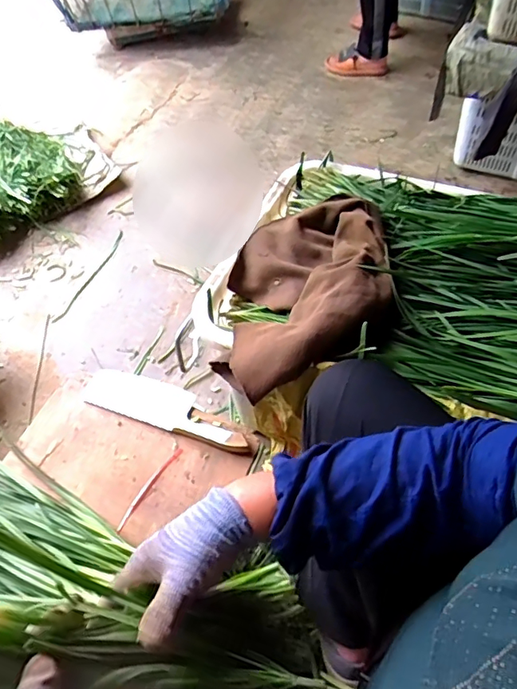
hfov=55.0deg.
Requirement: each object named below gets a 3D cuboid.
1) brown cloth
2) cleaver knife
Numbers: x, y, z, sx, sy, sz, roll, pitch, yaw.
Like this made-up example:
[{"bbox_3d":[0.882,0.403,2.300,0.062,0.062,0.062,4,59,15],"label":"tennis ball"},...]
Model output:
[{"bbox_3d":[0.073,-0.079,0.752,0.245,0.077,0.371,3,55,6],"label":"brown cloth"},{"bbox_3d":[-0.140,0.092,0.762,0.281,0.030,0.075,17,57,15],"label":"cleaver knife"}]

